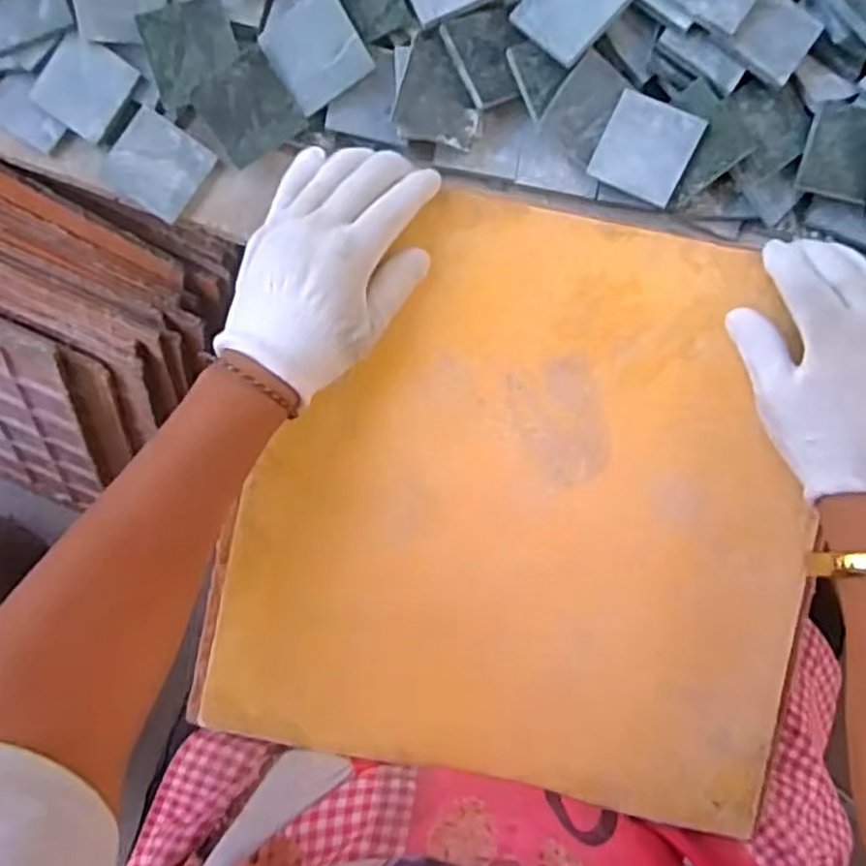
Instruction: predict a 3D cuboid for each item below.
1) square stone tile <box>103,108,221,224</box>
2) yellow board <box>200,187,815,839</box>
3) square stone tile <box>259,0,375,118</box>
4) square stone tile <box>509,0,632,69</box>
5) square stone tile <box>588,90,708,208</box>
[{"bbox_3d":[-0.159,-0.155,0.418,0.051,0.012,0.048,35,85,1],"label":"square stone tile"},{"bbox_3d":[0.055,0.040,0.411,0.314,0.008,0.317,11,93,2],"label":"yellow board"},{"bbox_3d":[-0.066,-0.214,0.405,0.049,0.007,0.050,-29,106,15],"label":"square stone tile"},{"bbox_3d":[0.074,-0.232,0.394,0.049,0.005,0.048,-46,74,13],"label":"square stone tile"},{"bbox_3d":[0.118,-0.157,0.400,0.049,0.004,0.048,28,108,12],"label":"square stone tile"}]

